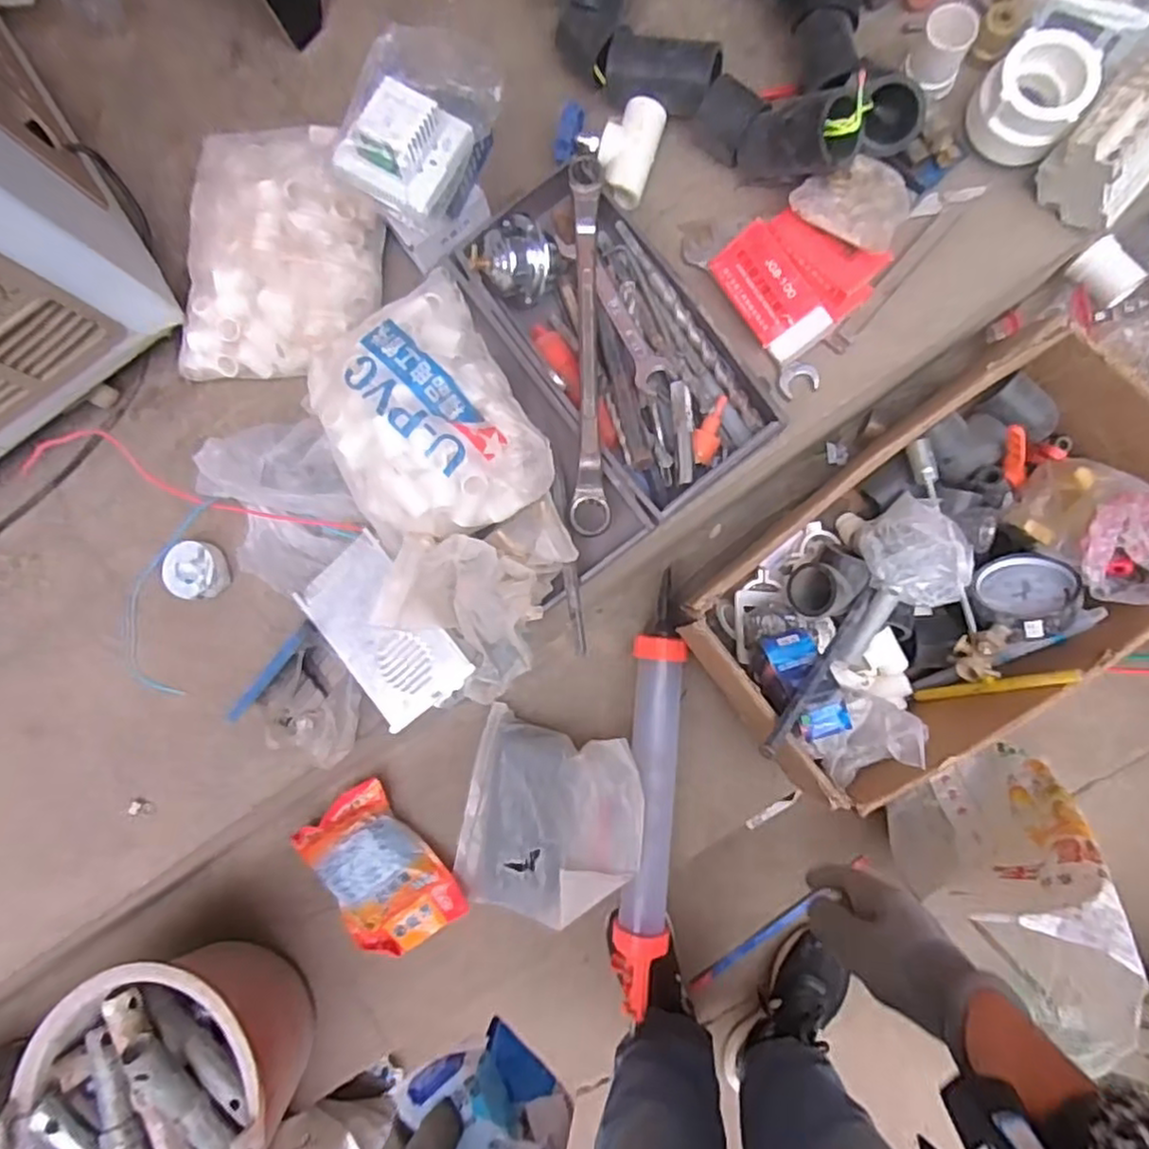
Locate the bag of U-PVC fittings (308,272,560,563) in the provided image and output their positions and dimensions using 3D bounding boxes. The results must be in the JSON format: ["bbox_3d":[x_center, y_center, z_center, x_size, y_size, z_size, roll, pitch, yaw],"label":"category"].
[{"bbox_3d":[-0.137,-0.139,0.615,0.172,0.072,0.224,-29,83,-1],"label":"bag of U-PVC fittings"}]

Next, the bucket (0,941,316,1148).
[{"bbox_3d":[-0.437,0.571,0.801,0.258,0.229,0.279,0,83,3],"label":"bucket"}]

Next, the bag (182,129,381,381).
[{"bbox_3d":[-0.293,-0.326,0.693,0.192,0.065,0.254,1,83,3],"label":"bag"}]

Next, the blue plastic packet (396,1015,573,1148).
[{"bbox_3d":[-0.053,0.337,0.434,0.104,0.052,0.076,30,86,6],"label":"blue plastic packet"}]

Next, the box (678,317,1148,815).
[{"bbox_3d":[0.397,0.003,0.759,0.521,0.133,0.300,-37,83,-2],"label":"box"}]

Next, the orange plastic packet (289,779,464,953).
[{"bbox_3d":[-0.244,0.370,0.867,0.137,0.032,0.197,-37,83,-2],"label":"orange plastic packet"}]

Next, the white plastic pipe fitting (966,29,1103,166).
[{"bbox_3d":[0.413,-0.432,0.638,0.084,0.064,0.084,0,83,3],"label":"white plastic pipe fitting"}]

